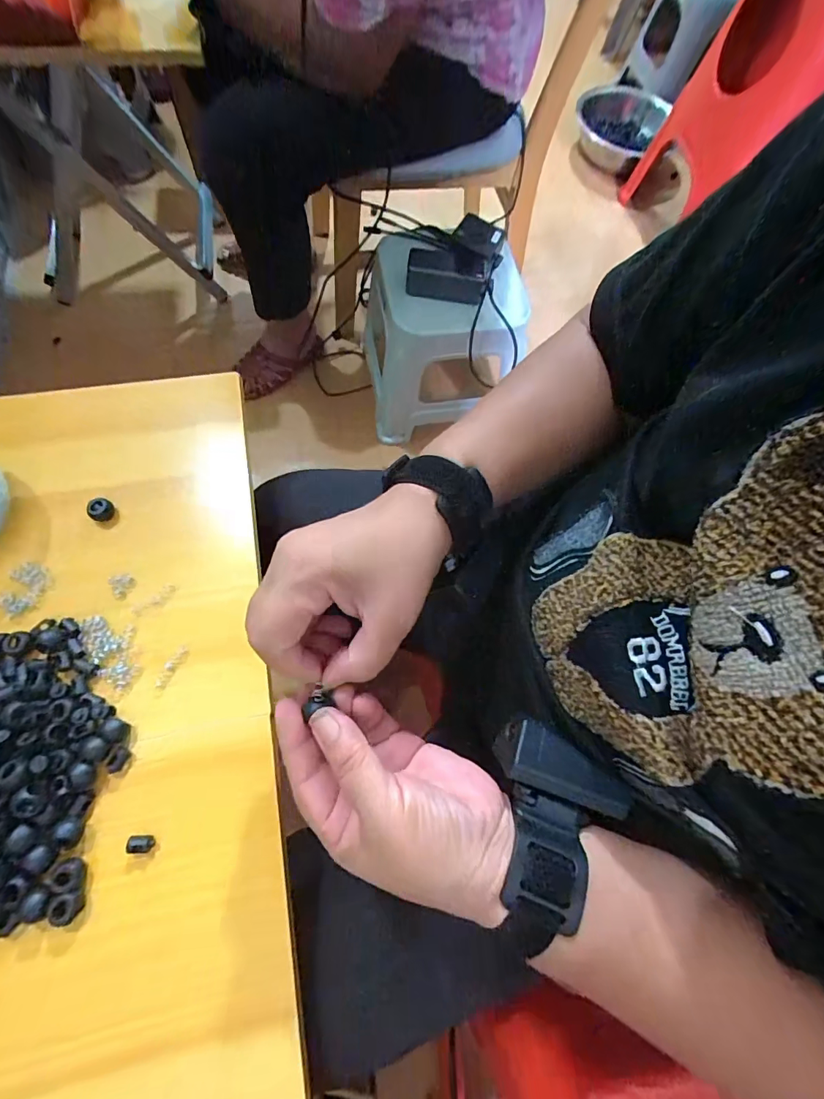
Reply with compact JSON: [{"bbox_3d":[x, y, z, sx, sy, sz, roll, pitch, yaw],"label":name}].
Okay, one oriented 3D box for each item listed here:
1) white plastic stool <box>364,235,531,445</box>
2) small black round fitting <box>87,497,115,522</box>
[{"bbox_3d":[0.054,-0.378,0.889,0.273,0.269,0.210,-5,70,-7],"label":"white plastic stool"},{"bbox_3d":[-0.242,-0.030,0.351,0.014,0.014,0.018,32,70,9],"label":"small black round fitting"}]

